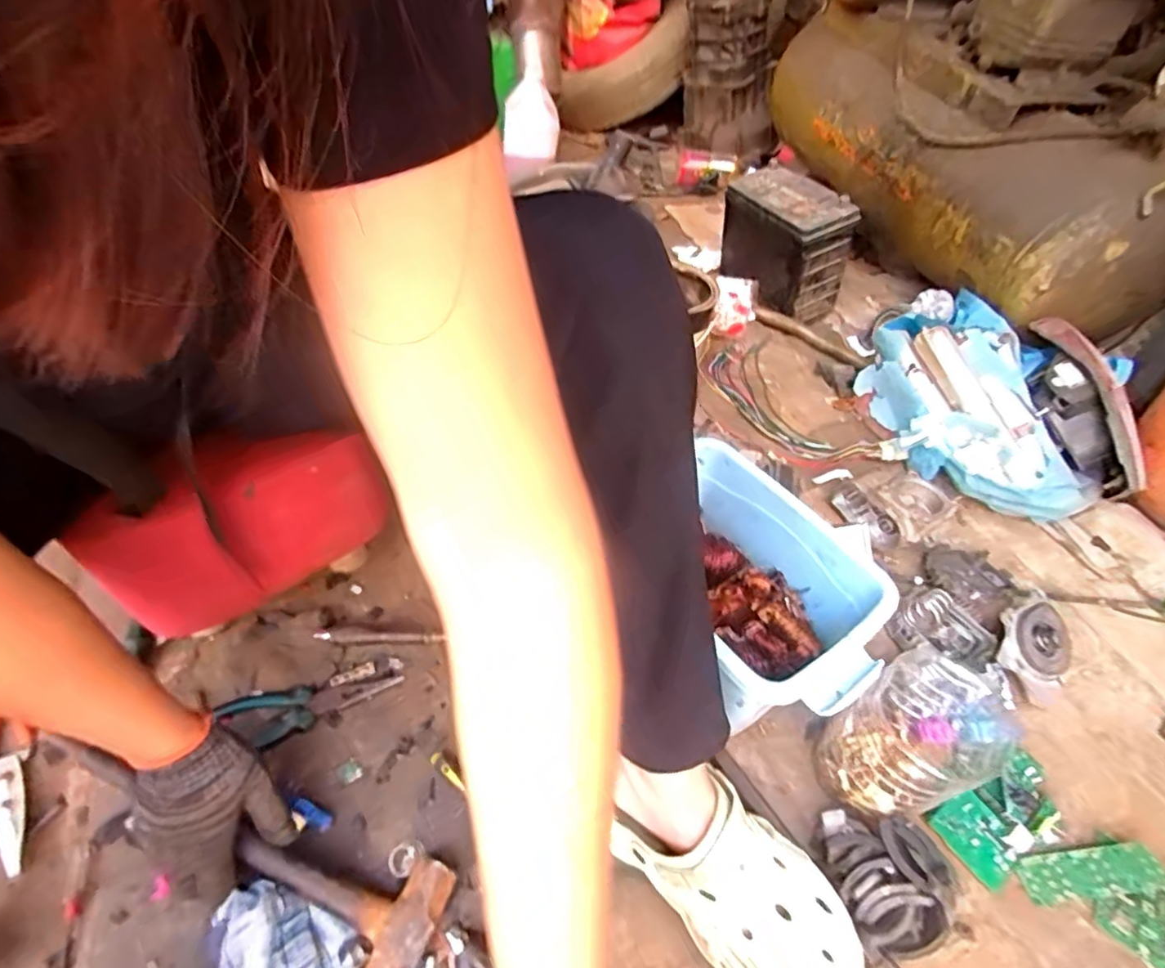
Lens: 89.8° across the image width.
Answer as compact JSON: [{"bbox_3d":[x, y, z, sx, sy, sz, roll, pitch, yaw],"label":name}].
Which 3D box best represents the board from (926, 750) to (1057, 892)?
[{"bbox_3d":[0.397,0.312,0.549,0.128,0.019,0.065,-18,51,-22],"label":"board"}]

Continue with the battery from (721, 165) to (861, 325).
[{"bbox_3d":[0.389,-0.455,1.137,0.147,0.226,0.242,-17,50,-20],"label":"battery"}]

